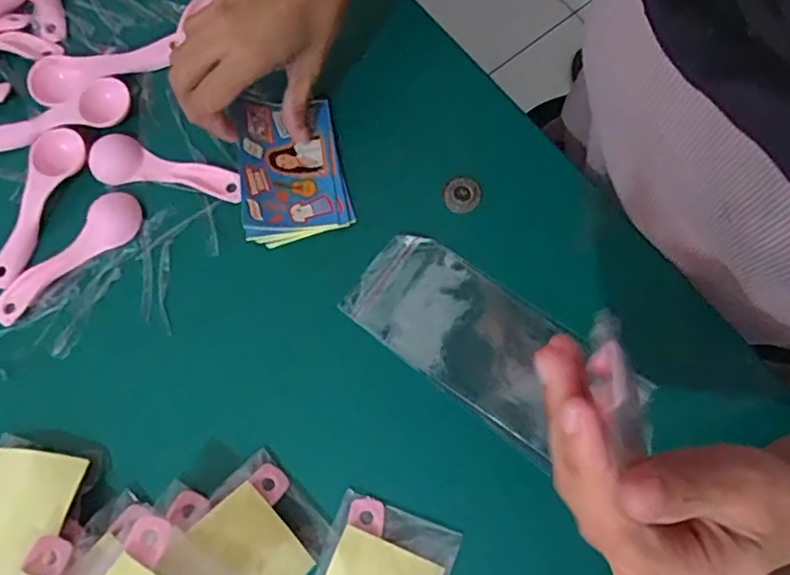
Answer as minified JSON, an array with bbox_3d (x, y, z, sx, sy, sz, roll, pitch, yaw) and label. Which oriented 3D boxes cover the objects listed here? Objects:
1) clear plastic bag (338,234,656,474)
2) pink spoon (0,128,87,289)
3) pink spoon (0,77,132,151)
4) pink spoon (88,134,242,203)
[{"bbox_3d":[0.065,0.036,0.357,0.191,0.017,0.087,33,80,8],"label":"clear plastic bag"},{"bbox_3d":[-0.246,-0.055,0.395,0.033,0.012,0.112,21,79,6],"label":"pink spoon"},{"bbox_3d":[-0.242,-0.120,0.409,0.112,0.014,0.033,-14,77,-2],"label":"pink spoon"},{"bbox_3d":[-0.154,-0.080,0.396,0.107,0.009,0.031,13,78,5],"label":"pink spoon"}]

